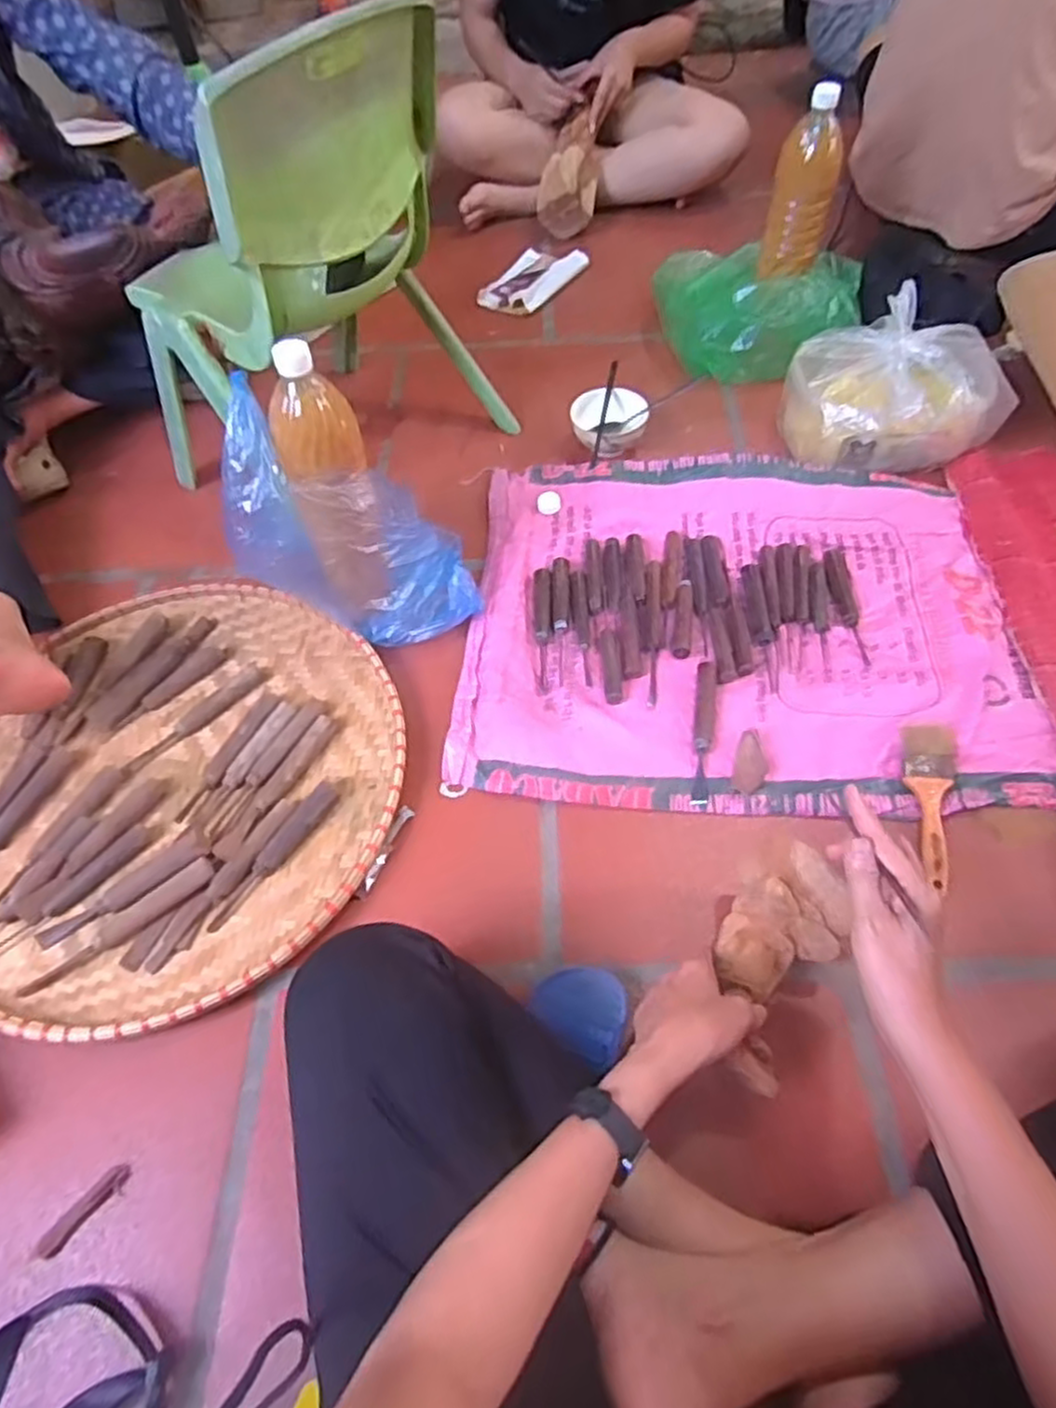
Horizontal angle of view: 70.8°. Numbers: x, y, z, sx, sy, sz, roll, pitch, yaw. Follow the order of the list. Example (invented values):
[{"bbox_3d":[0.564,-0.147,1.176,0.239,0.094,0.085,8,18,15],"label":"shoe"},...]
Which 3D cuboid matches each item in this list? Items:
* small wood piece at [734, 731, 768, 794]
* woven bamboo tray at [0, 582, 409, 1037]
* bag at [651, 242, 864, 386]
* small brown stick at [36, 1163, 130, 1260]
[{"bbox_3d":[0.224,0.059,0.744,0.031,0.010,0.067,11,58,9],"label":"small wood piece"},{"bbox_3d":[-0.375,0.073,0.763,0.480,0.028,0.474,36,65,22],"label":"woven bamboo tray"},{"bbox_3d":[0.361,-0.626,1.165,0.320,0.125,0.294,5,57,5],"label":"bag"},{"bbox_3d":[-0.341,0.388,0.571,0.016,0.005,0.072,32,63,21],"label":"small brown stick"}]

